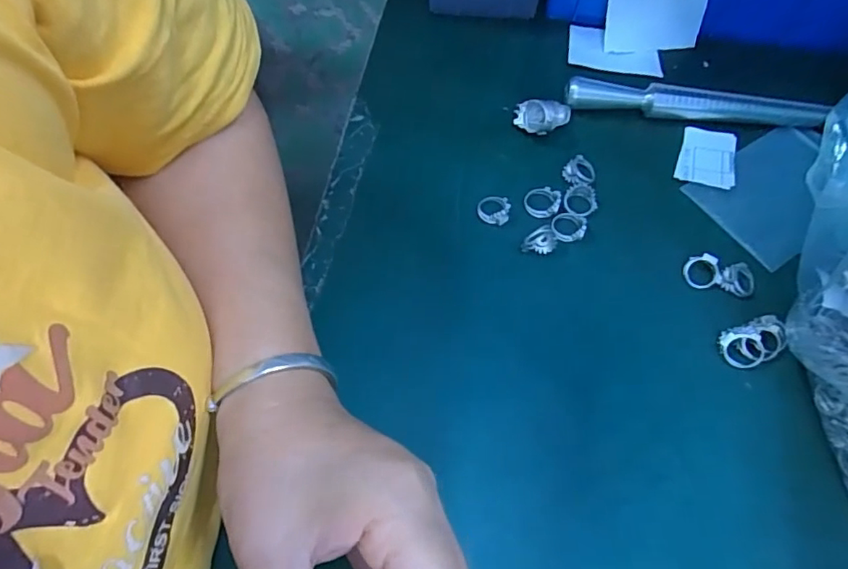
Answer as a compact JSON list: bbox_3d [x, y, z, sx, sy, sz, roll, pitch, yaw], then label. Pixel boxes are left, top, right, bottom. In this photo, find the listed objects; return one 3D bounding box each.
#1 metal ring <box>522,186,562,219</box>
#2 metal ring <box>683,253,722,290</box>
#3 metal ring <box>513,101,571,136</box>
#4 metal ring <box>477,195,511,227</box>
[{"bbox_3d":[0.080,-0.056,0.352,0.024,0.004,0.022,1,64,-1],"label":"metal ring"},{"bbox_3d":[0.175,-0.008,0.330,0.022,0.005,0.022,0,89,13],"label":"metal ring"},{"bbox_3d":[0.086,-0.118,0.378,0.041,0.023,0.021,0,64,-1],"label":"metal ring"},{"bbox_3d":[0.046,-0.050,0.351,0.021,0.006,0.021,1,64,-1],"label":"metal ring"}]

